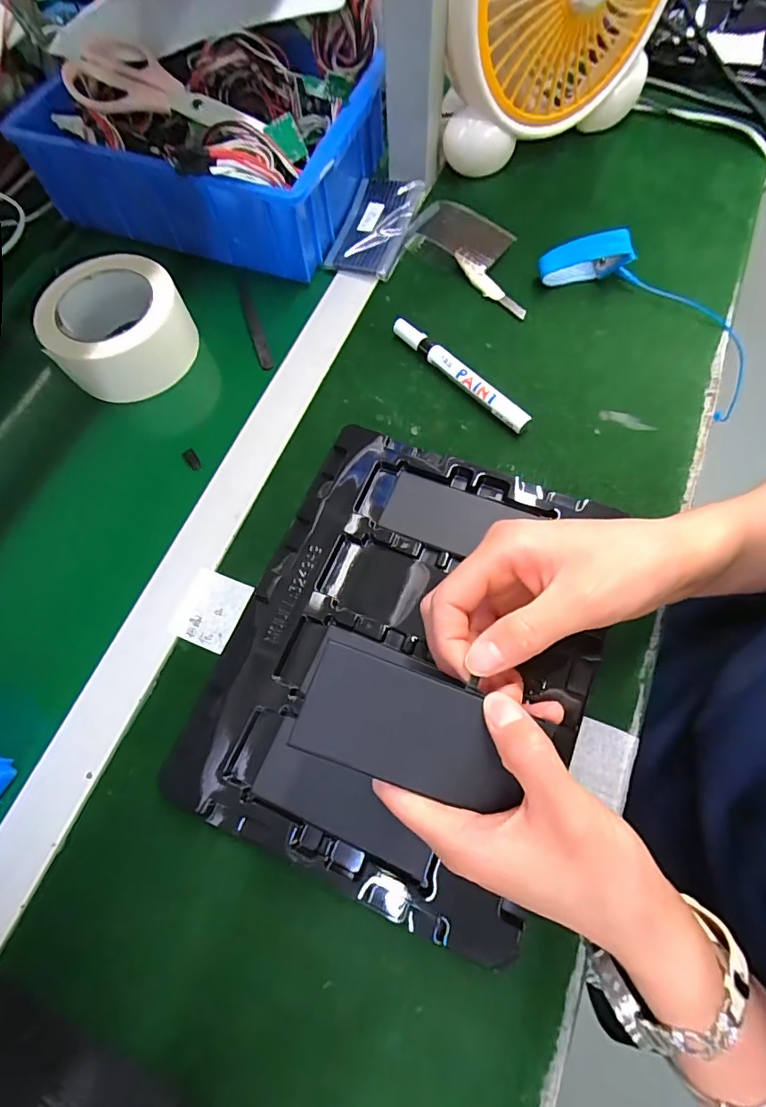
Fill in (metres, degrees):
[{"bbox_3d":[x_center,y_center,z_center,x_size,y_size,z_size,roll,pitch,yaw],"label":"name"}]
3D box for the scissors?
[{"bbox_3d":[-0.184,-0.402,0.424,0.176,0.013,0.062,12,90,4],"label":"scissors"}]

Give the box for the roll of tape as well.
[{"bbox_3d":[-0.216,-0.189,0.415,0.108,0.049,0.112,-1,69,2],"label":"roll of tape"}]

